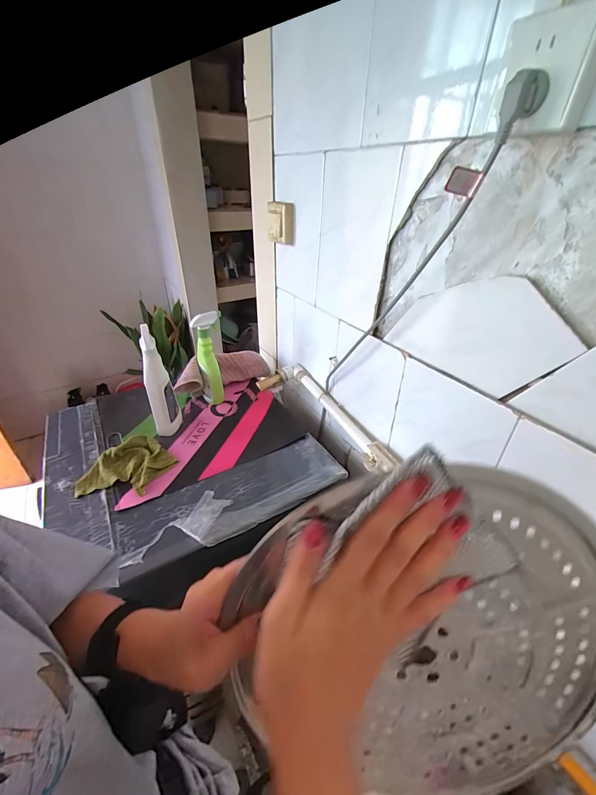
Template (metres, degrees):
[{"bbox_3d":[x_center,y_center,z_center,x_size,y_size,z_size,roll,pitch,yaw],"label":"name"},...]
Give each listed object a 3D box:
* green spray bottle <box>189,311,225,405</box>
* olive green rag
[{"bbox_3d":[-0.228,-0.094,0.851,0.066,0.245,0.051,-6,34,-12],"label":"green spray bottle"},{"bbox_3d":[-0.358,0.146,0.686,0.138,0.032,0.164,14,36,19],"label":"olive green rag"}]

